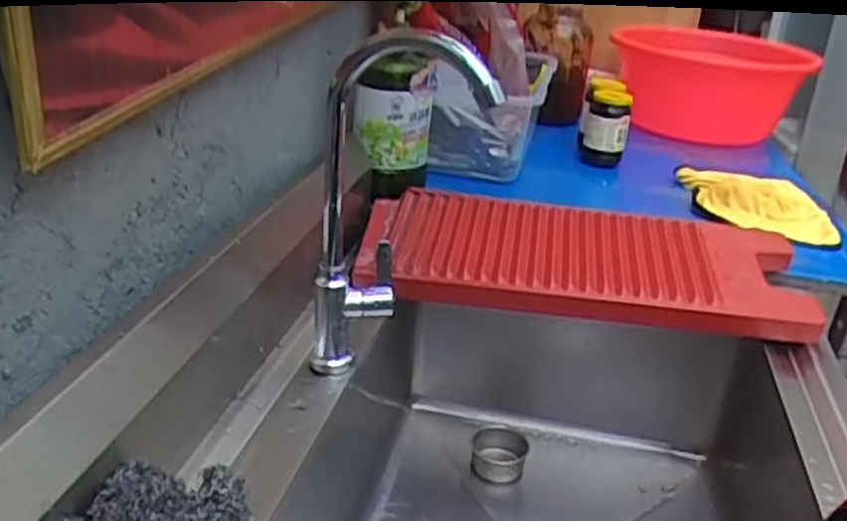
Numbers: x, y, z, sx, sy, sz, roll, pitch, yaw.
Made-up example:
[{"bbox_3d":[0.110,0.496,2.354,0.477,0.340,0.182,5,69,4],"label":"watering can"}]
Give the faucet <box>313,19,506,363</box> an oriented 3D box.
[{"bbox_3d":[-0.019,-0.041,0.702,0.157,0.314,0.077,8,24,9],"label":"faucet"}]

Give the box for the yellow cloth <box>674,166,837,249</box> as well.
[{"bbox_3d":[0.512,-0.091,1.189,0.186,0.034,0.244,6,23,4],"label":"yellow cloth"}]

